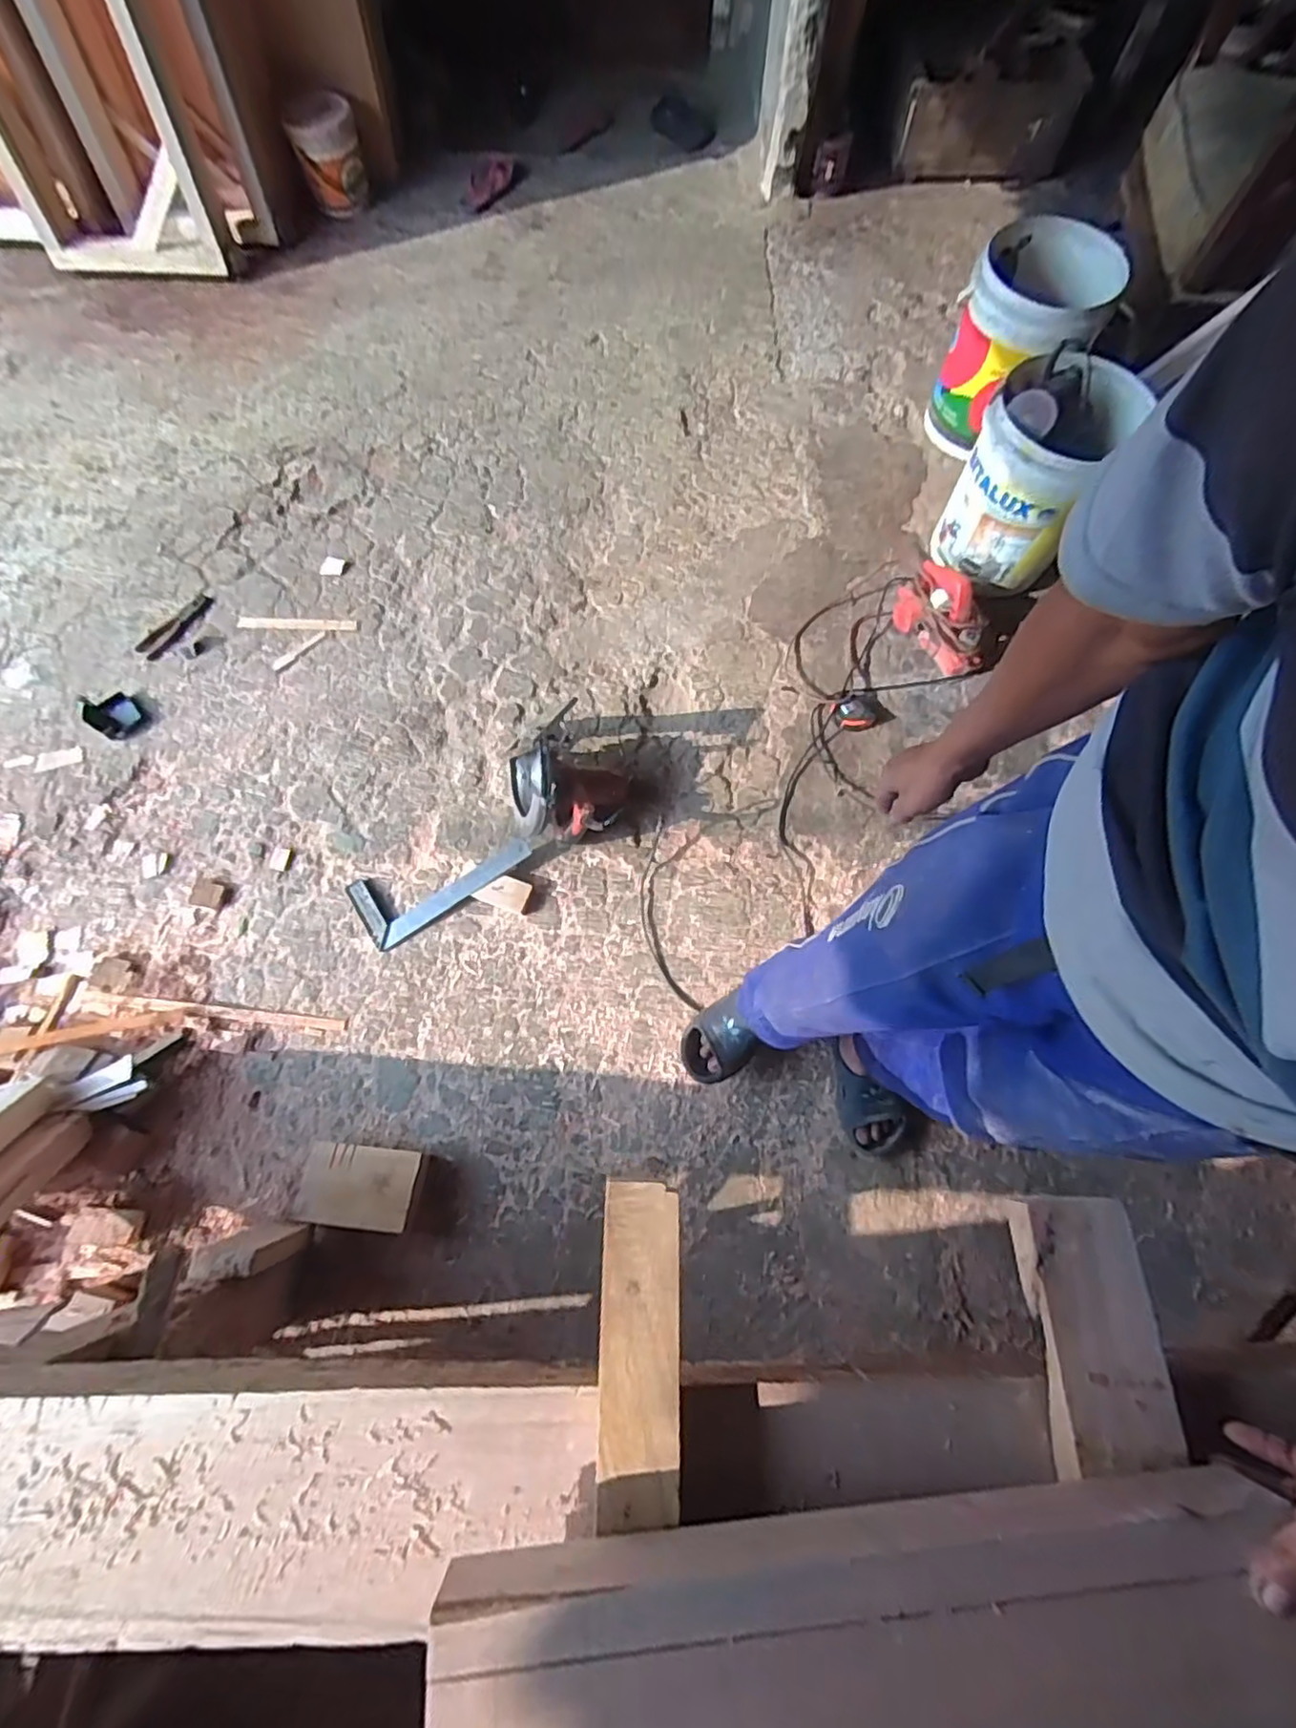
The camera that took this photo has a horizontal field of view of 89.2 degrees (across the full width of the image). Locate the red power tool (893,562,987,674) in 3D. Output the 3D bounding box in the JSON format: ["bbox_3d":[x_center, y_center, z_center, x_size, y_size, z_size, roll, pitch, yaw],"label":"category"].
[{"bbox_3d":[0.659,-0.554,1.470,0.115,0.114,0.245,-37,75,-14],"label":"red power tool"}]

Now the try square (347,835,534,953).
[{"bbox_3d":[-0.419,0.019,1.328,0.354,0.021,0.156,-32,76,-9],"label":"try square"}]

